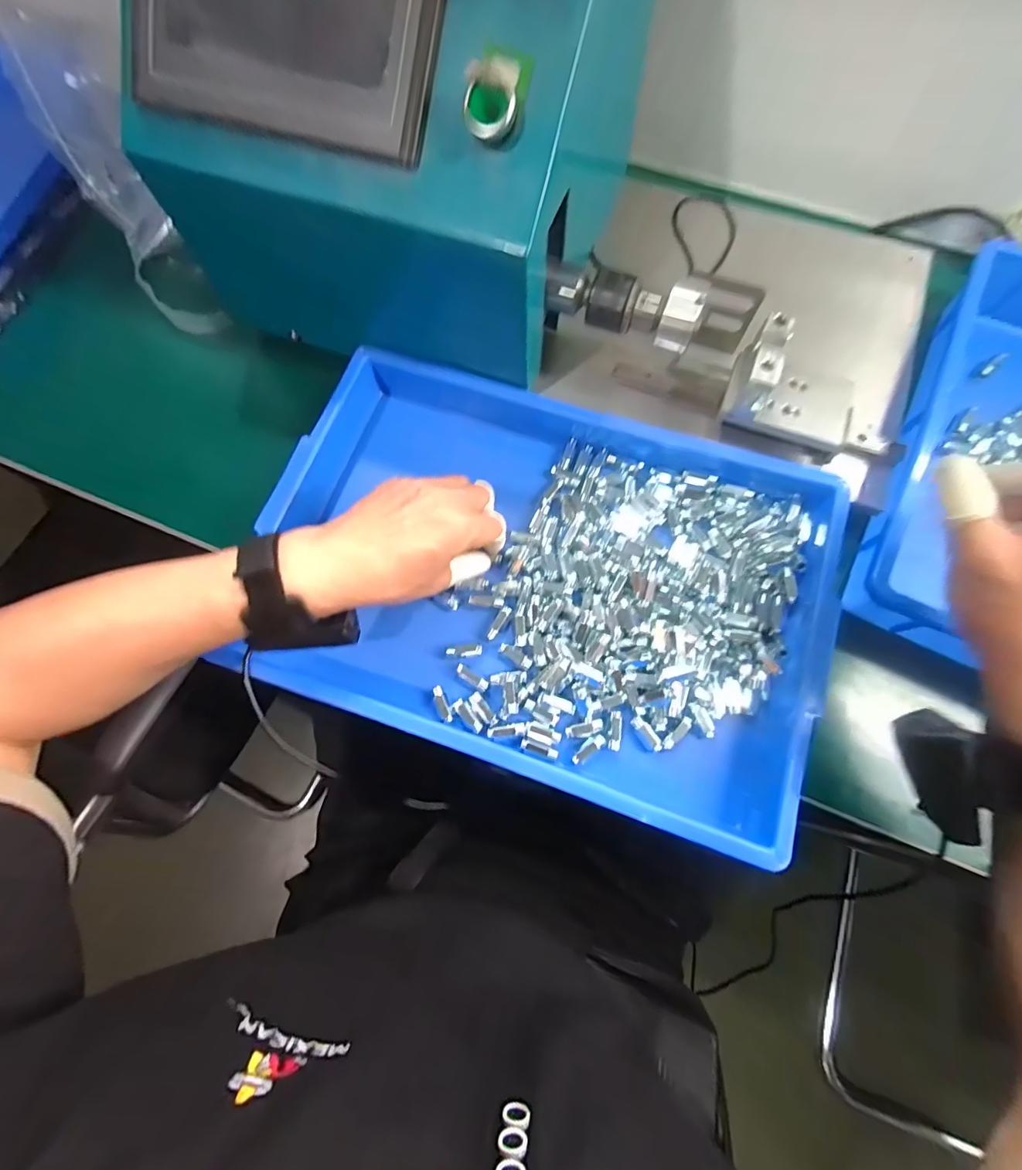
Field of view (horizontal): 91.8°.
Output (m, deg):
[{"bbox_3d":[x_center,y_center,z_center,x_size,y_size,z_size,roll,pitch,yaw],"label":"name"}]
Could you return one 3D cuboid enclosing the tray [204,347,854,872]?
[{"bbox_3d":[0.017,-0.012,0.392,0.434,0.055,0.297,18,75,7],"label":"tray"}]

